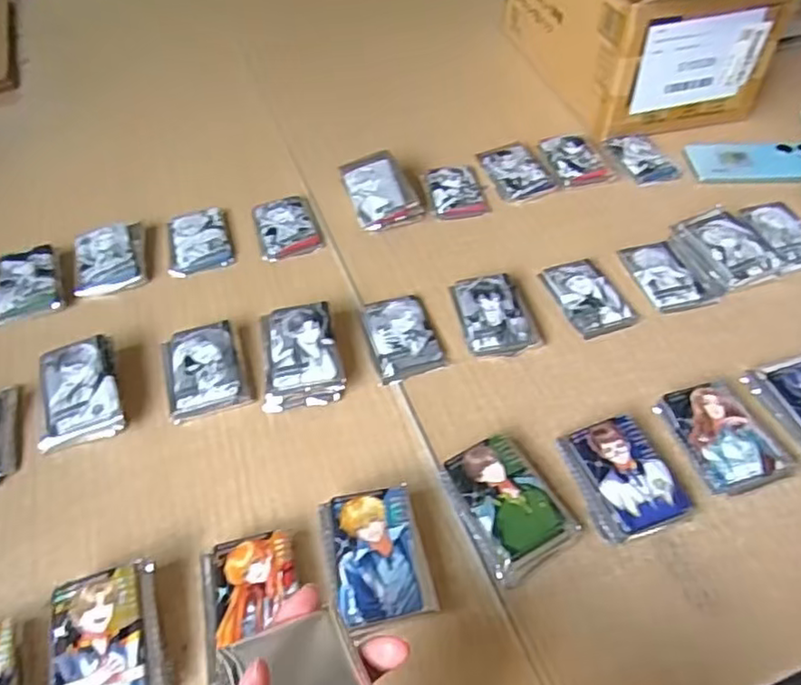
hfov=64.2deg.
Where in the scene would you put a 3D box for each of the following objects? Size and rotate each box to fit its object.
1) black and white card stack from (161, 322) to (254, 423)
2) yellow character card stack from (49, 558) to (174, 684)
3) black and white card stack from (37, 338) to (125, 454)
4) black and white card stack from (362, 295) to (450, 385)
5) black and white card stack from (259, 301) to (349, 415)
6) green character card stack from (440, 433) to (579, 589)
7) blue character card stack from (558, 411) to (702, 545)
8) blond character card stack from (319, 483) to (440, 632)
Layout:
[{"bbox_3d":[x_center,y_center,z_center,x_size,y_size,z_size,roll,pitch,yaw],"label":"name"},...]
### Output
[{"bbox_3d":[-0.168,0.024,0.547,0.065,0.020,0.083,-15,50,-14],"label":"black and white card stack"},{"bbox_3d":[-0.180,0.187,0.393,0.064,0.031,0.088,-14,50,-13],"label":"yellow character card stack"},{"bbox_3d":[-0.262,0.042,0.524,0.061,0.028,0.089,-16,50,-15],"label":"black and white card stack"},{"bbox_3d":[0.000,-0.007,0.579,0.061,0.010,0.091,-14,50,-13],"label":"black and white card stack"},{"bbox_3d":[-0.085,0.010,0.550,0.065,0.031,0.090,-6,48,-6],"label":"black and white card stack"},{"bbox_3d":[0.079,0.115,0.464,0.070,0.020,0.092,-22,52,-20],"label":"green character card stack"},{"bbox_3d":[0.164,0.100,0.477,0.066,0.022,0.087,-15,50,-14],"label":"blue character card stack"},{"bbox_3d":[-0.017,0.145,0.430,0.064,0.029,0.084,-10,49,-10],"label":"blond character card stack"}]

